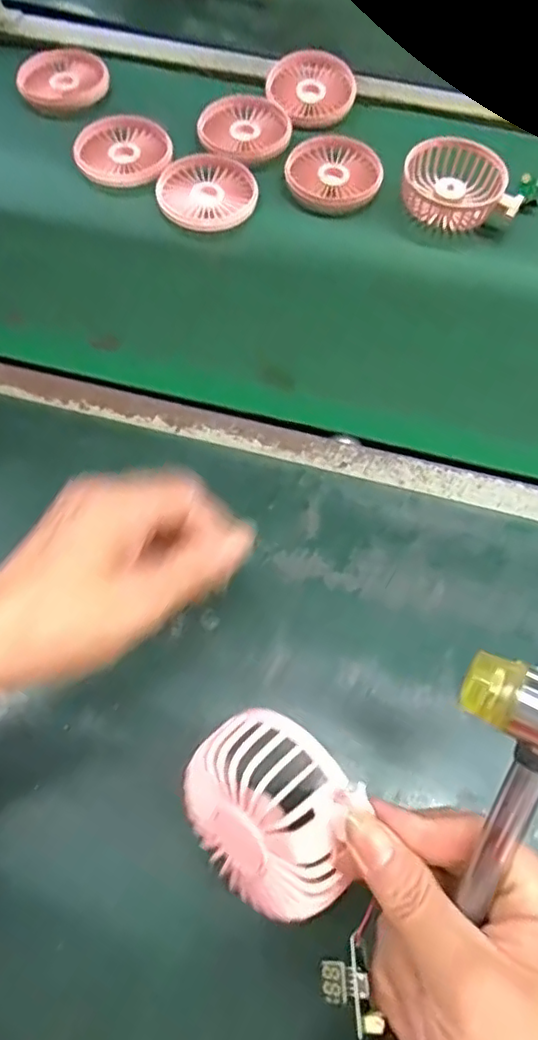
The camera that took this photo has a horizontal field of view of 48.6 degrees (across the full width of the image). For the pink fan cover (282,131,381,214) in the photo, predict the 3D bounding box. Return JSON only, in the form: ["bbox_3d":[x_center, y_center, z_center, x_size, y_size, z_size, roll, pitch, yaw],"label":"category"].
[{"bbox_3d":[0.060,-0.321,0.550,0.084,0.016,0.087,11,66,3],"label":"pink fan cover"}]

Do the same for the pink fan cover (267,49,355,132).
[{"bbox_3d":[0.041,-0.421,0.581,0.084,0.018,0.093,6,66,1],"label":"pink fan cover"}]

